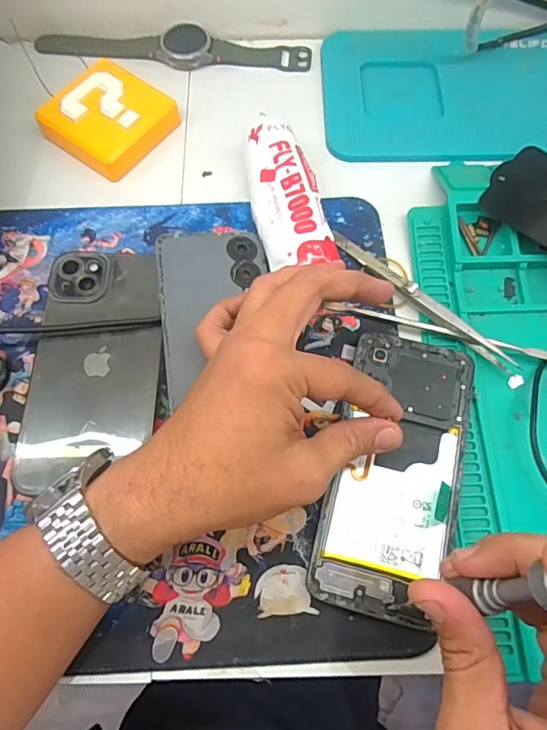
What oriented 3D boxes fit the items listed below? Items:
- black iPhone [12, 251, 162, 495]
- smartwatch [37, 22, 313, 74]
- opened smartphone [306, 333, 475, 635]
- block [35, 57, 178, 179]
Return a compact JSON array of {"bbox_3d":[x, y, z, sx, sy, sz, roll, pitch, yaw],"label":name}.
[{"bbox_3d":[-0.111,-0.004,0.308,0.078,0.010,0.153,0,70,2],"label":"black iPhone"},{"bbox_3d":[-0.088,-0.274,0.424,0.235,0.014,0.043,11,69,5],"label":"smartwatch"},{"bbox_3d":[0.071,0.057,0.286,0.073,0.011,0.161,18,69,7],"label":"opened smartphone"},{"bbox_3d":[-0.129,-0.191,0.383,0.079,0.027,0.079,32,72,12],"label":"block"}]

